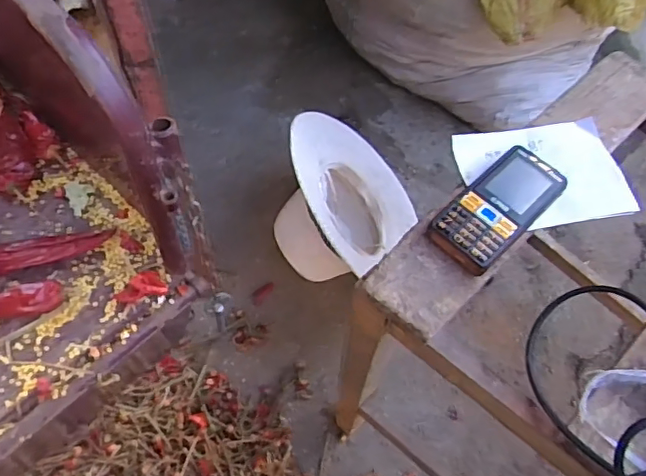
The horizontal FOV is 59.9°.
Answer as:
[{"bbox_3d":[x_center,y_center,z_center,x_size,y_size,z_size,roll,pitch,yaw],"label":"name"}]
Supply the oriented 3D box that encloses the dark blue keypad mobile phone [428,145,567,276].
[{"bbox_3d":[0.146,-0.024,0.471,0.060,0.026,0.125,39,64,19],"label":"dark blue keypad mobile phone"}]

